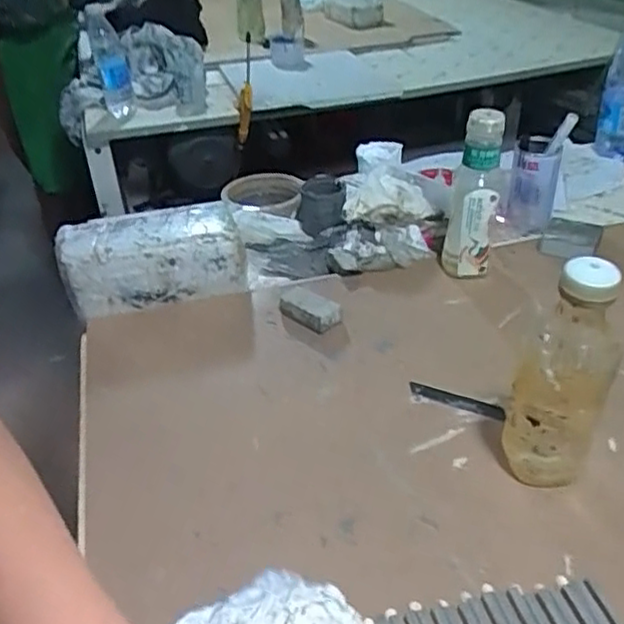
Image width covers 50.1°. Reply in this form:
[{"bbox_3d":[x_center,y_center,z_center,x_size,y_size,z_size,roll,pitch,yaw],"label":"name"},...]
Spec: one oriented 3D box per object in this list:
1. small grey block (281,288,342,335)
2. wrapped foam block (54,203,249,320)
[{"bbox_3d":[-0.004,-0.002,0.771,0.075,0.032,0.029,24,44,31],"label":"small grey block"},{"bbox_3d":[-0.196,-0.069,0.833,0.220,0.082,0.118,-8,37,-7],"label":"wrapped foam block"}]

